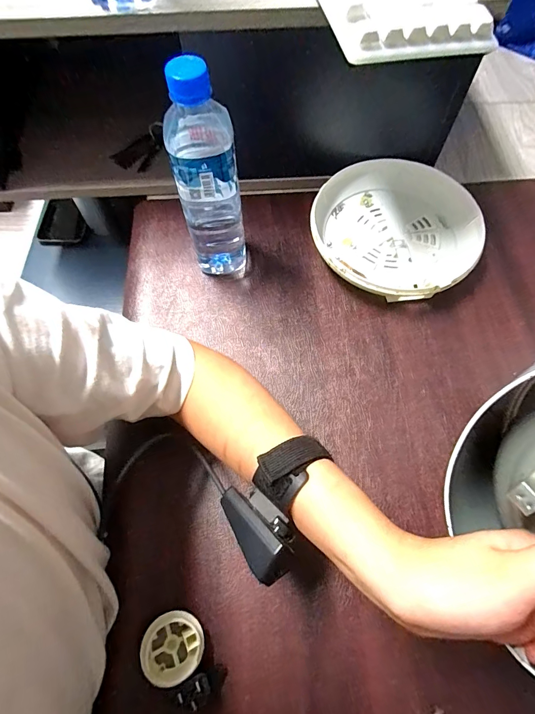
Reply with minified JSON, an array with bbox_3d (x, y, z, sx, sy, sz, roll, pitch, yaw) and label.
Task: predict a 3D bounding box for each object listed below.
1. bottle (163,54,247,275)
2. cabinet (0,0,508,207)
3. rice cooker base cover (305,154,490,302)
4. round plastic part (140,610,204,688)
[{"bbox_3d":[-0.059,-0.169,0.372,0.060,0.215,0.063,-12,66,-5],"label":"bottle"},{"bbox_3d":[-0.083,-0.398,0.470,0.585,0.190,0.280,0,66,0],"label":"cabinet"},{"bbox_3d":[0.157,-0.158,0.461,0.200,0.041,0.208,36,71,15],"label":"rice cooker base cover"},{"bbox_3d":[-0.076,0.235,0.300,0.046,0.028,0.049,0,66,0],"label":"round plastic part"}]

